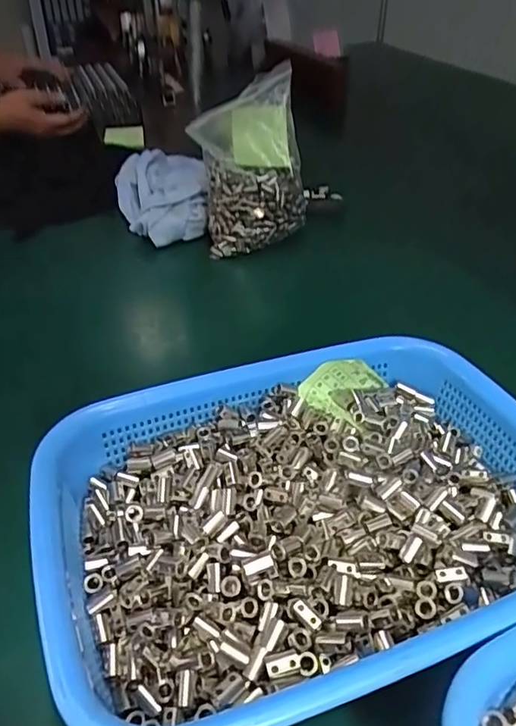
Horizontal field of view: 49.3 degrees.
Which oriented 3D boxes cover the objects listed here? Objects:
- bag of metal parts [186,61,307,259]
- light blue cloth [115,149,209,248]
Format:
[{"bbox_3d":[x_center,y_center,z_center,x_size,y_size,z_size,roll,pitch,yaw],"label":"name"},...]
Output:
[{"bbox_3d":[-0.010,-0.228,0.653,0.131,0.172,0.105,-10,39,-12],"label":"bag of metal parts"},{"bbox_3d":[-0.126,-0.230,0.748,0.119,0.059,0.190,-8,39,-11],"label":"light blue cloth"}]

